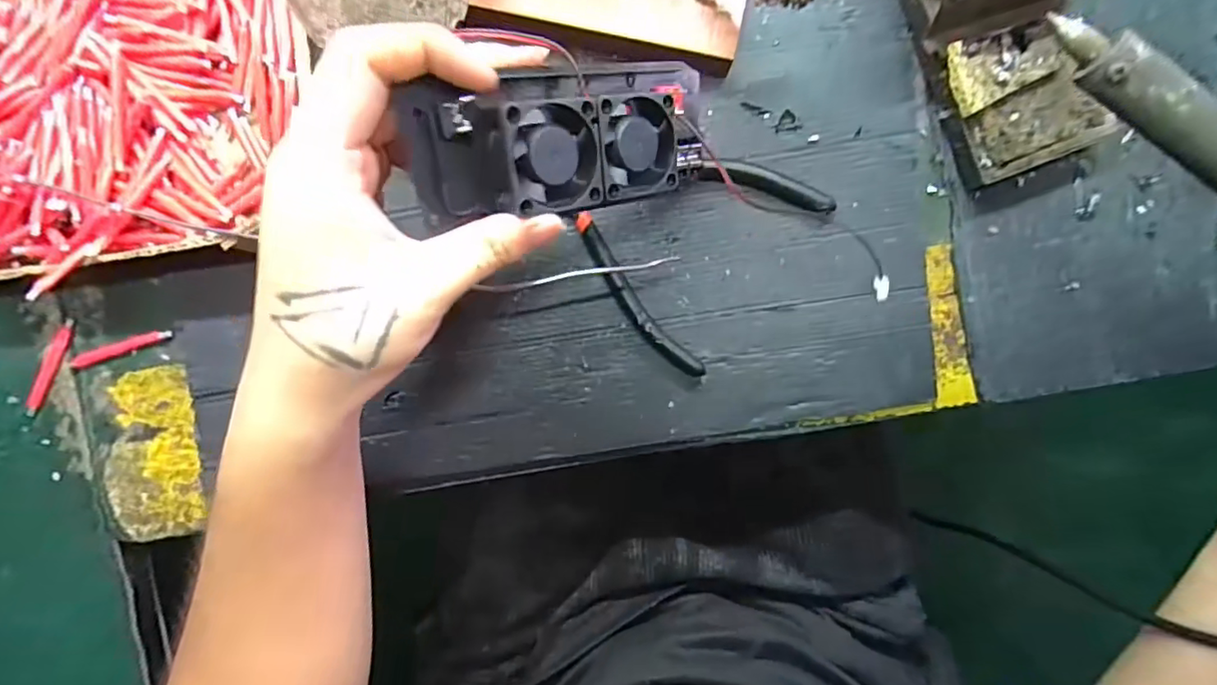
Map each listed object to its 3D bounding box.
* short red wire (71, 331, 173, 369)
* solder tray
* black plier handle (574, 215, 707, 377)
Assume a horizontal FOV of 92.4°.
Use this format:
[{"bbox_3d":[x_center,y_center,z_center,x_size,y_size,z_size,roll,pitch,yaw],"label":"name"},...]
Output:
[{"bbox_3d":[-0.271,0.003,0.325,0.060,0.004,0.008,-18,94,1],"label":"short red wire"},{"bbox_3d":[0.212,-0.126,0.302,0.066,0.027,0.075,-28,93,2],"label":"solder tray"},{"bbox_3d":[0.014,-0.023,0.315,0.016,0.013,0.106,-38,93,2],"label":"black plier handle"}]

